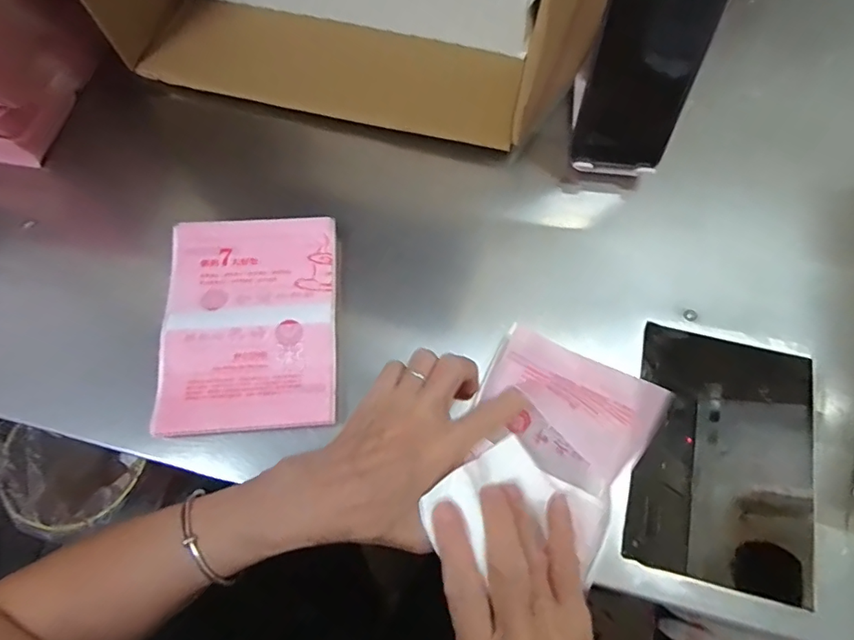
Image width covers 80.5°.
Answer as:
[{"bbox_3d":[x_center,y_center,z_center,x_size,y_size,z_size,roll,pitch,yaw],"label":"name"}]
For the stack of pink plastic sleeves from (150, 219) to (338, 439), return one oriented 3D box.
[{"bbox_3d":[-0.130,0.000,0.373,0.122,0.014,0.162,-3,70,-1],"label":"stack of pink plastic sleeves"}]

